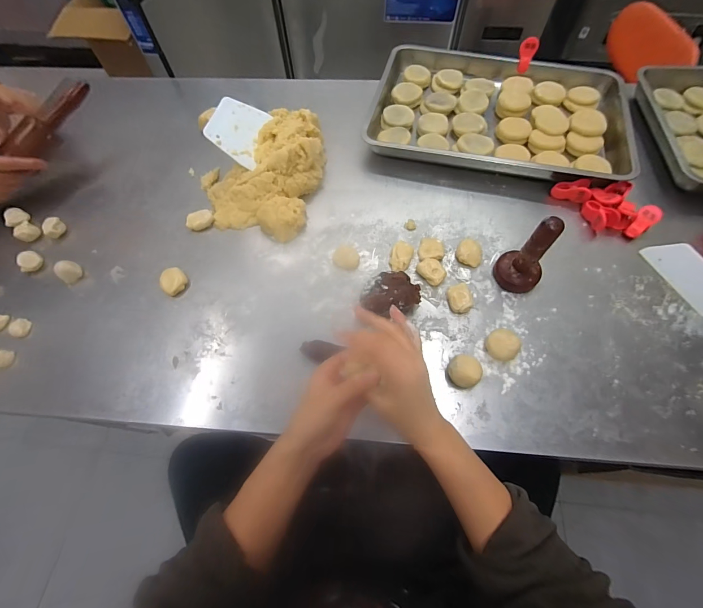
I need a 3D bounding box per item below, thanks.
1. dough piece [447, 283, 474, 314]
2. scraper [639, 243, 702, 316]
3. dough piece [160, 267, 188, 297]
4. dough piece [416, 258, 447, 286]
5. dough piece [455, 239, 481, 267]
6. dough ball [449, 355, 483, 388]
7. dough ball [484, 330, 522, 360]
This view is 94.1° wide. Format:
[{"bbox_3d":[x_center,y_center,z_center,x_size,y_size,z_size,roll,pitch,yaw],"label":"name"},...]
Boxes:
[{"bbox_3d":[0.168,-0.010,0.505,0.038,0.017,0.049,-4,64,-1],"label":"dough piece"},{"bbox_3d":[0.537,-0.049,0.517,0.086,0.007,0.122,-18,65,-7],"label":"scraper"},{"bbox_3d":[-0.288,-0.036,0.532,0.040,0.022,0.040,37,70,17],"label":"dough piece"},{"bbox_3d":[0.129,-0.054,0.526,0.031,0.019,0.046,-35,68,-14],"label":"dough piece"},{"bbox_3d":[0.195,-0.085,0.540,0.042,0.017,0.043,-1,64,1],"label":"dough piece"},{"bbox_3d":[0.155,0.093,0.449,0.041,0.027,0.045,-1,64,1],"label":"dough ball"},{"bbox_3d":[0.211,0.059,0.461,0.040,0.029,0.043,-1,64,1],"label":"dough ball"}]

